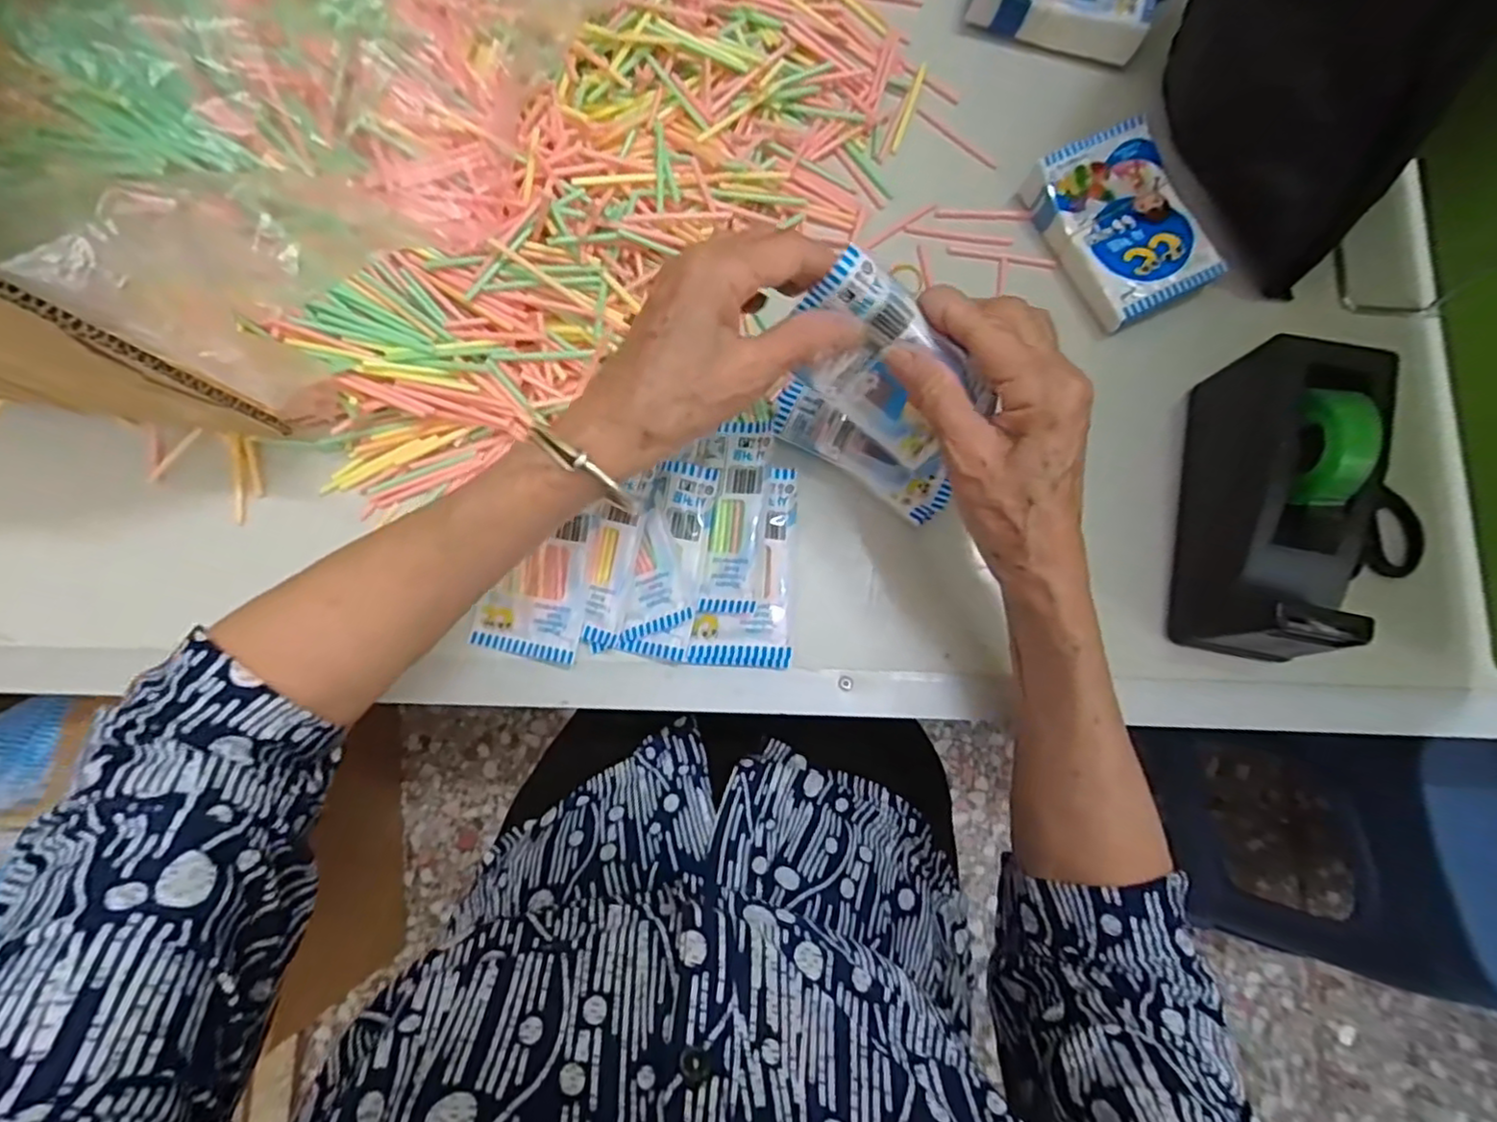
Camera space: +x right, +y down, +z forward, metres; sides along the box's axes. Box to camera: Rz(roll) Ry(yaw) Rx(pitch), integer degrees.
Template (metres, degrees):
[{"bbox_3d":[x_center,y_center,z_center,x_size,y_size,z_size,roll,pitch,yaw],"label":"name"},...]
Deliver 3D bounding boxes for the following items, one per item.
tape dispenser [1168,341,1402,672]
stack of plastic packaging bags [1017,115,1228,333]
[{"bbox_3d":[0.266,-0.029,0.337,0.061,0.082,0.150,13,81,3],"label":"tape dispenser"},{"bbox_3d":[0.218,-0.194,0.393,0.072,0.031,0.104,-25,81,-3],"label":"stack of plastic packaging bags"}]

